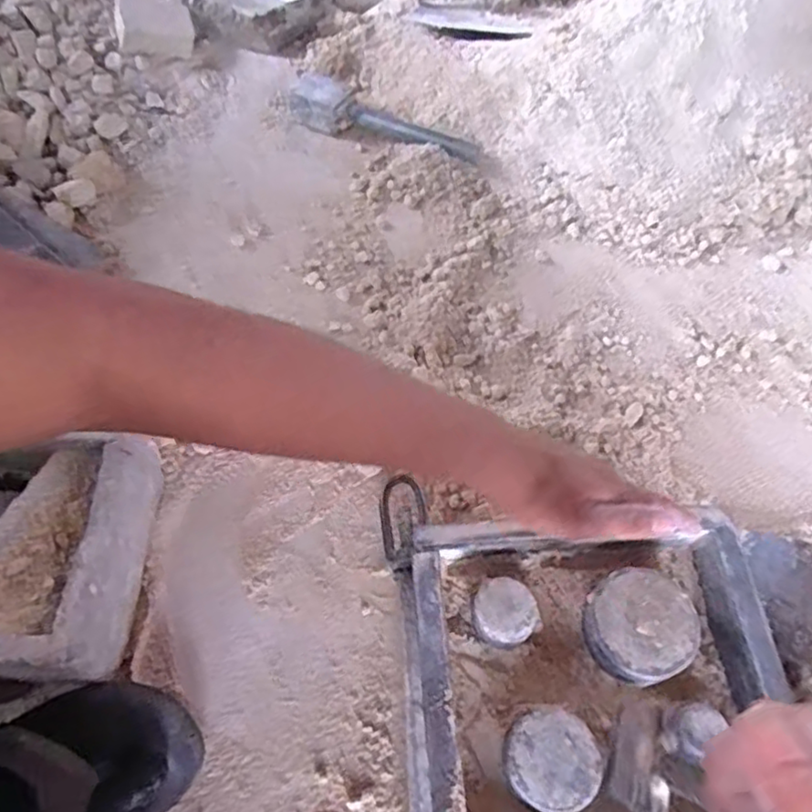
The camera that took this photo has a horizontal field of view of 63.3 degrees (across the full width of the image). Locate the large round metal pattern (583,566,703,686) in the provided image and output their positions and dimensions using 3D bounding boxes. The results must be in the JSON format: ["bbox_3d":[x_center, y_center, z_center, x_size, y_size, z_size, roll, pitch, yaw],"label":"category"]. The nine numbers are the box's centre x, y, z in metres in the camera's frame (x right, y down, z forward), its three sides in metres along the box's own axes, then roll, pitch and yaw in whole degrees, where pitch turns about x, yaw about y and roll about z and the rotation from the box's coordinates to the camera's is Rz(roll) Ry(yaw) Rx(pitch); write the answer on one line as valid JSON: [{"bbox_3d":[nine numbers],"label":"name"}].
[{"bbox_3d":[0.166,0.158,0.473,0.078,0.032,0.073,2,64,-4],"label":"large round metal pattern"}]

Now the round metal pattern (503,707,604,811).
[{"bbox_3d":[0.094,0.232,0.432,0.060,0.034,0.058,2,64,-4],"label":"round metal pattern"}]

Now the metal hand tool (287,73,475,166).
[{"bbox_3d":[-0.028,-0.359,0.830,0.258,0.051,0.052,19,64,8],"label":"metal hand tool"}]

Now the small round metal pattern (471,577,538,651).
[{"bbox_3d":[0.070,0.151,0.476,0.044,0.038,0.044,2,64,-4],"label":"small round metal pattern"}]

